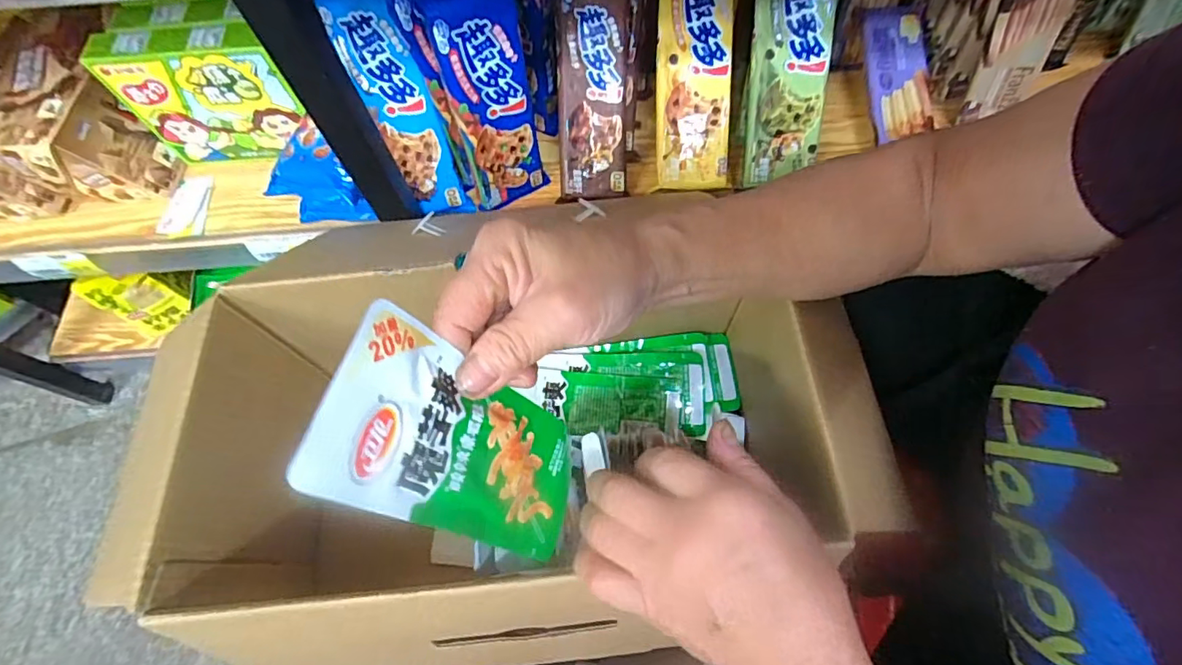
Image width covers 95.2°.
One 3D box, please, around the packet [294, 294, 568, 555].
[{"bbox_3d":[-0.050,0.052,0.236,0.006,0.147,0.068,0,62,32],"label":"packet"}]

